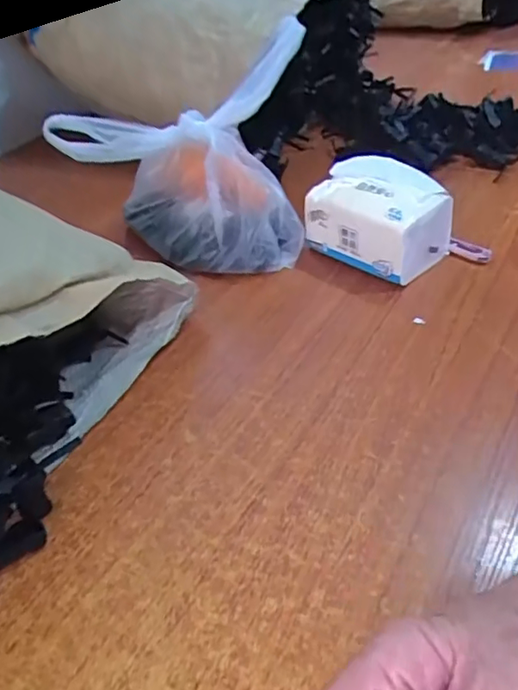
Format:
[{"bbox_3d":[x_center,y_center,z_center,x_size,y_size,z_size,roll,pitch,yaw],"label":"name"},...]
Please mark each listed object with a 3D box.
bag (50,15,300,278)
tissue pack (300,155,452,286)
[{"bbox_3d":[-0.076,-0.214,0.630,0.264,0.196,0.153,13,45,21],"label":"bag"},{"bbox_3d":[0.132,-0.141,0.598,0.102,0.090,0.133,-35,49,-29],"label":"tissue pack"}]

